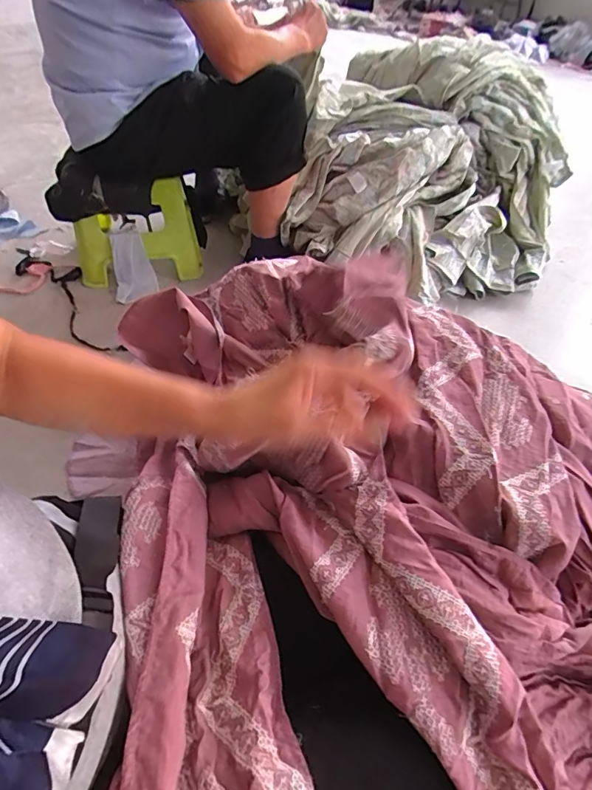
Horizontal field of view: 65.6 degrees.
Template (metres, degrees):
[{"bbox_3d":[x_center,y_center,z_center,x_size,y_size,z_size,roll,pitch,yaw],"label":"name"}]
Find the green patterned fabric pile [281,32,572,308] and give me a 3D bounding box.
[{"bbox_3d":[0.380,-0.593,1.242,0.687,0.423,0.731,18,49,11],"label":"green patterned fabric pile"}]

